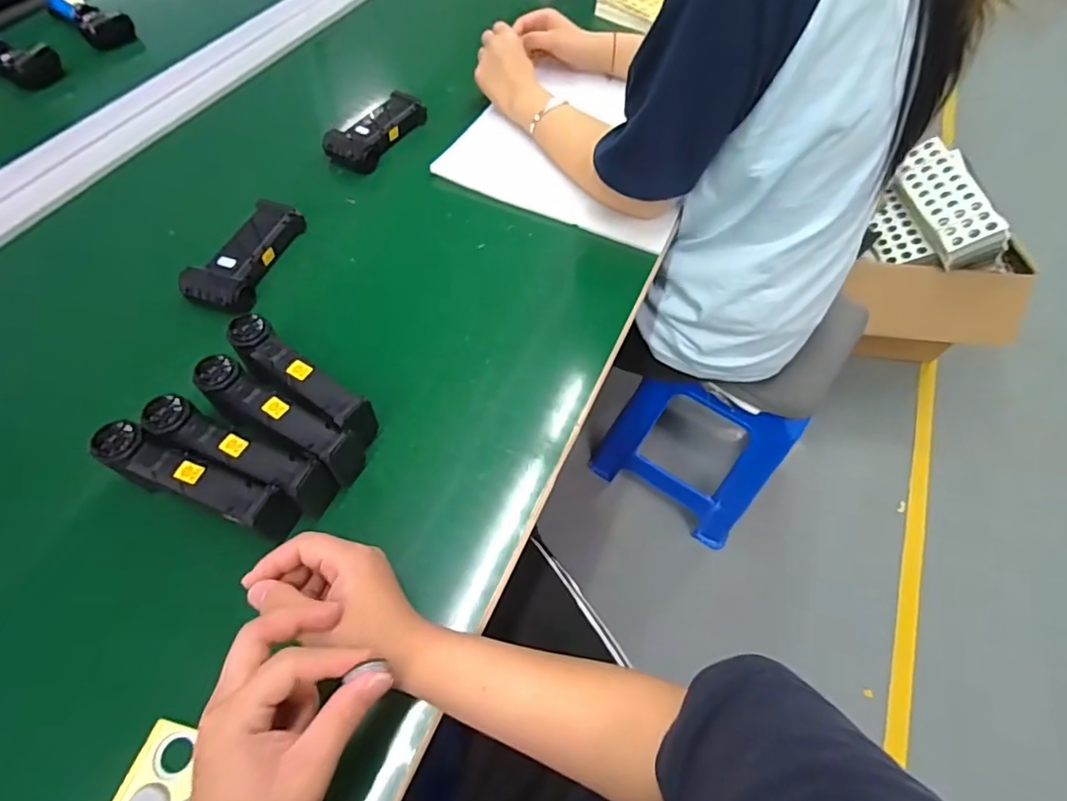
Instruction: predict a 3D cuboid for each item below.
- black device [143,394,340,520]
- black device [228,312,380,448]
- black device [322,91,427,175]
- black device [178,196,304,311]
[{"bbox_3d":[-0.249,0.044,0.444,0.164,0.052,0.044,27,60,-4],"label":"black device"},{"bbox_3d":[-0.214,-0.015,0.496,0.161,0.066,0.044,31,62,14],"label":"black device"},{"bbox_3d":[-0.225,-0.390,0.757,0.074,0.034,0.163,24,61,11],"label":"black device"},{"bbox_3d":[-0.332,-0.172,0.623,0.069,0.031,0.158,21,60,9],"label":"black device"}]

